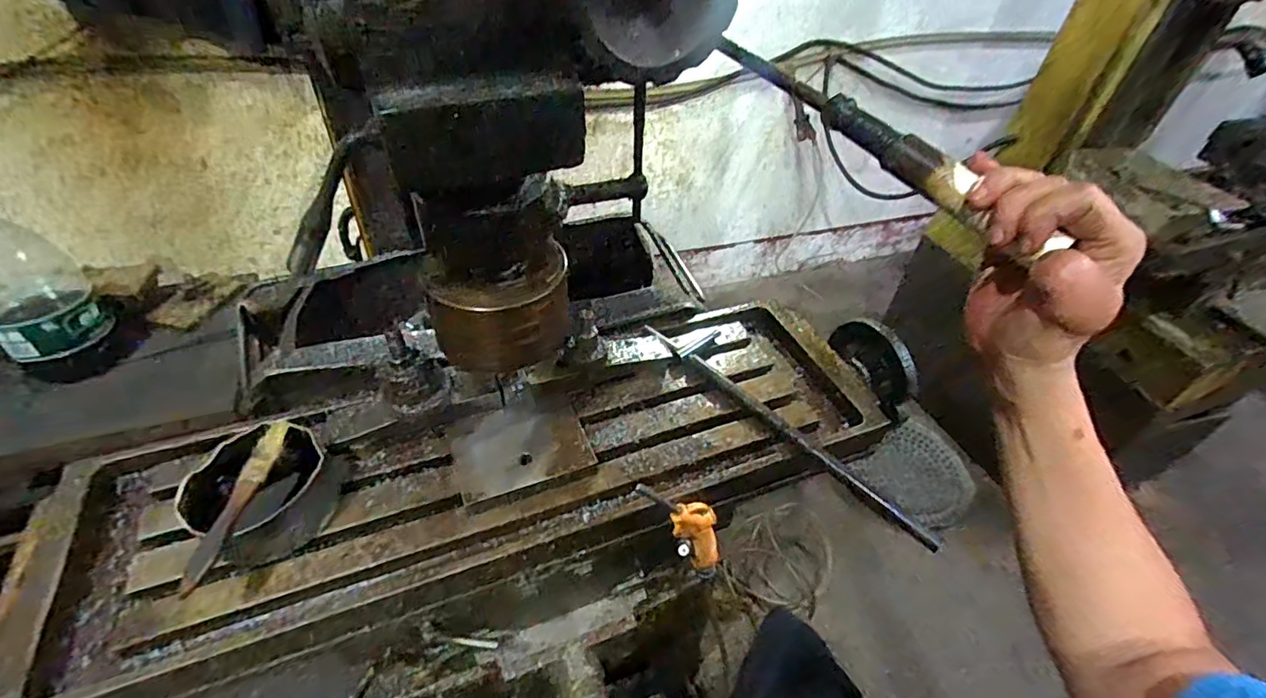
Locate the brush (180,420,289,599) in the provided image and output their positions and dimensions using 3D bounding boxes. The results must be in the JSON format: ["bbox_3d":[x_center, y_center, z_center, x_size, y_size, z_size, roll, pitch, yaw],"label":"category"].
[{"bbox_3d":[-0.324,0.123,0.459,0.028,0.016,0.154,7,43,1],"label":"brush"}]

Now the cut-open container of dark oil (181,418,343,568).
[{"bbox_3d":[-0.322,0.127,0.487,0.104,0.060,0.109,3,43,-3],"label":"cut-open container of dark oil"}]

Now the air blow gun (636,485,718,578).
[{"bbox_3d":[0.061,0.194,0.586,0.059,0.176,0.027,-13,42,12],"label":"air blow gun"}]

